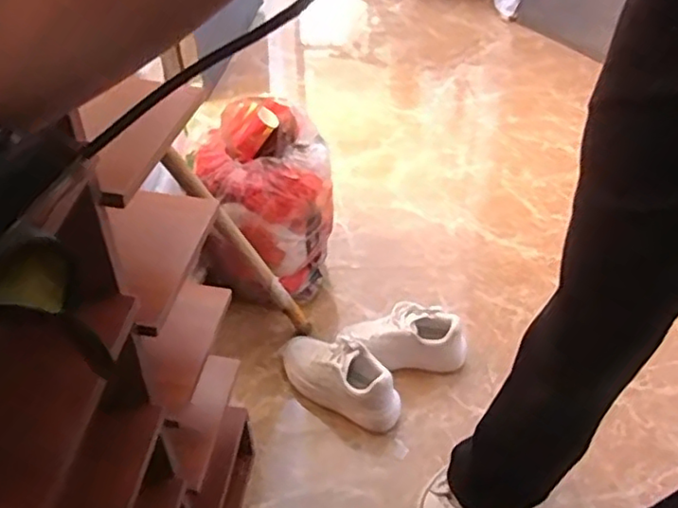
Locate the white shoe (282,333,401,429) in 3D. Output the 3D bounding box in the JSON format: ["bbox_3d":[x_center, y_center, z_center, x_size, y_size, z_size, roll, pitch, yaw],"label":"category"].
[{"bbox_3d":[0.001,0.197,1.038,0.225,0.097,0.086,23,47,25],"label":"white shoe"}]

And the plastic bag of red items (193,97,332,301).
[{"bbox_3d":[-0.139,-0.081,1.136,0.231,0.341,0.191,-30,49,-28],"label":"plastic bag of red items"}]

